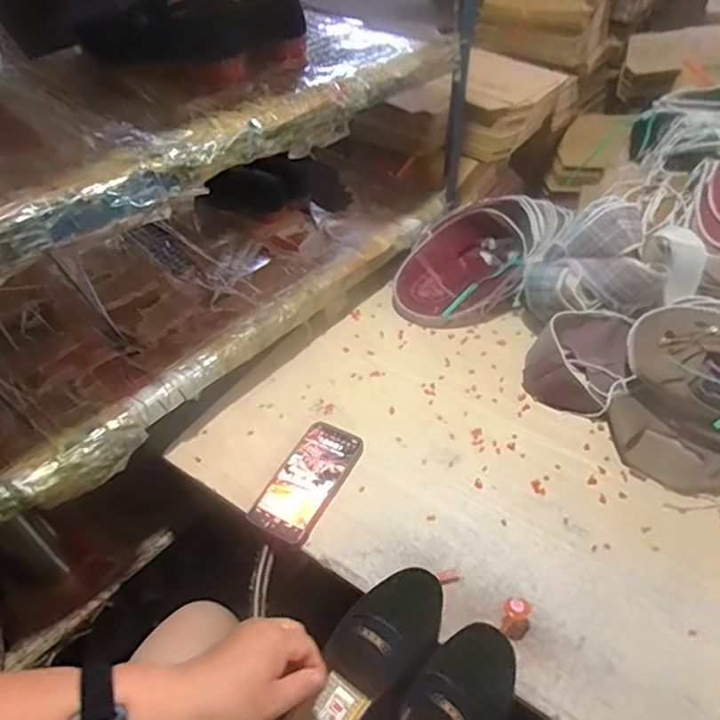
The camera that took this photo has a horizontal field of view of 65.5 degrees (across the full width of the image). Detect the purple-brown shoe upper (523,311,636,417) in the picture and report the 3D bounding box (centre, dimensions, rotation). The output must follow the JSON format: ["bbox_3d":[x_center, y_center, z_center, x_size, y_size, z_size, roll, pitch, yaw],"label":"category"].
[{"bbox_3d":[0.314,-0.008,0.791,0.130,0.078,0.165,21,51,20],"label":"purple-brown shoe upper"}]

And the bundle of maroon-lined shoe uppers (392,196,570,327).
[{"bbox_3d":[0.185,-0.169,0.929,0.204,0.125,0.267,33,55,28],"label":"bundle of maroon-lined shoe uppers"}]

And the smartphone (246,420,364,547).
[{"bbox_3d":[-0.063,0.148,0.704,0.080,0.013,0.166,23,52,21],"label":"smartphone"}]

